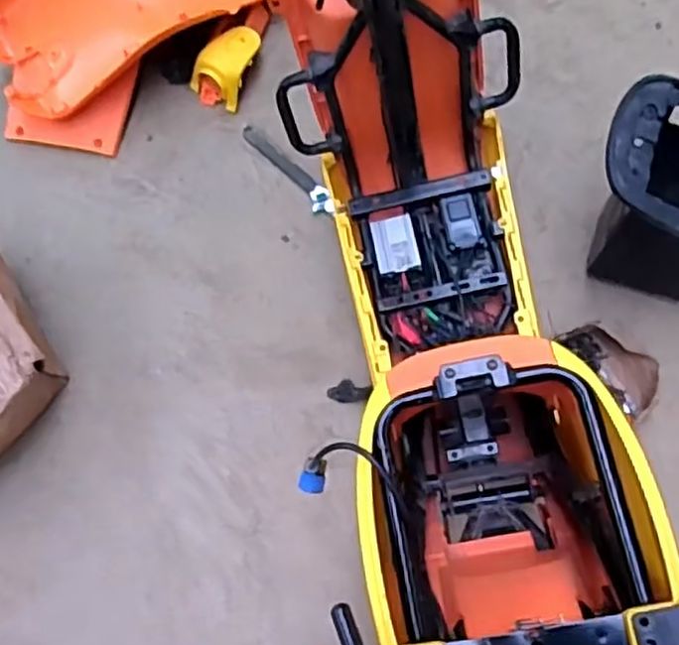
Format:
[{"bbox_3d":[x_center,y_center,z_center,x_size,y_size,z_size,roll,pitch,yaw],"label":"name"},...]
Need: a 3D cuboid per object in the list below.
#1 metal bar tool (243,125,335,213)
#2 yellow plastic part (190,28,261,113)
[{"bbox_3d":[-0.102,-0.315,1.415,0.043,0.016,0.266,-38,76,-12],"label":"metal bar tool"},{"bbox_3d":[-0.236,-0.537,1.450,0.105,0.087,0.159,23,75,7],"label":"yellow plastic part"}]

